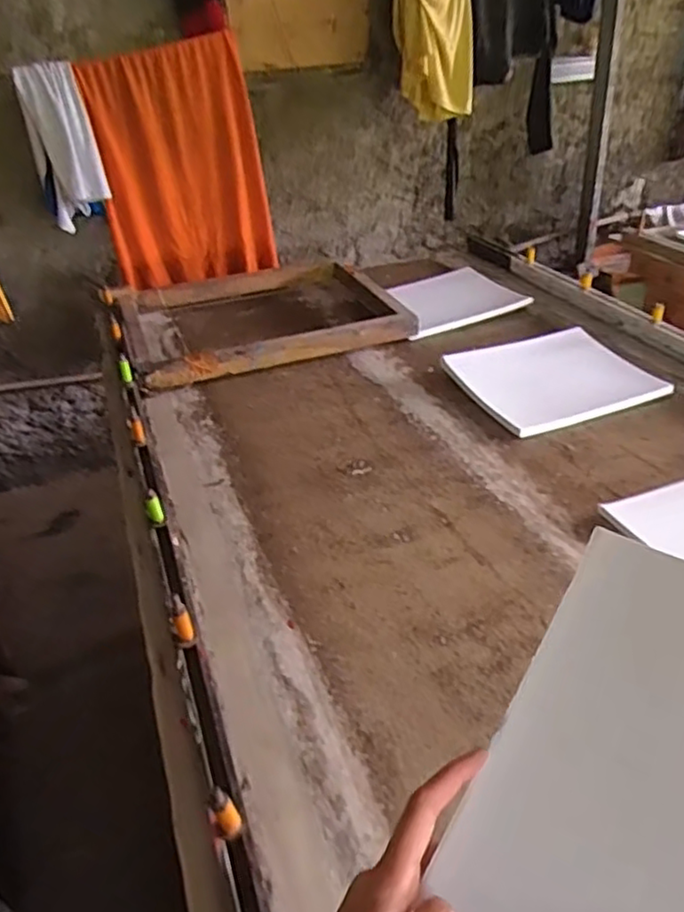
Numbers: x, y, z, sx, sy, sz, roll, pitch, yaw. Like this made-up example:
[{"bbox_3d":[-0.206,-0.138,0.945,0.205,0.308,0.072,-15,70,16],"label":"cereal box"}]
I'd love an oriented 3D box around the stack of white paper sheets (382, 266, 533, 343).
[{"bbox_3d":[0.214,-0.320,1.349,0.255,0.028,0.218,-18,36,-19],"label":"stack of white paper sheets"}]

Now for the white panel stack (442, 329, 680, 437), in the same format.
[{"bbox_3d":[0.322,-0.126,1.044,0.260,0.025,0.247,-16,36,-16],"label":"white panel stack"}]

